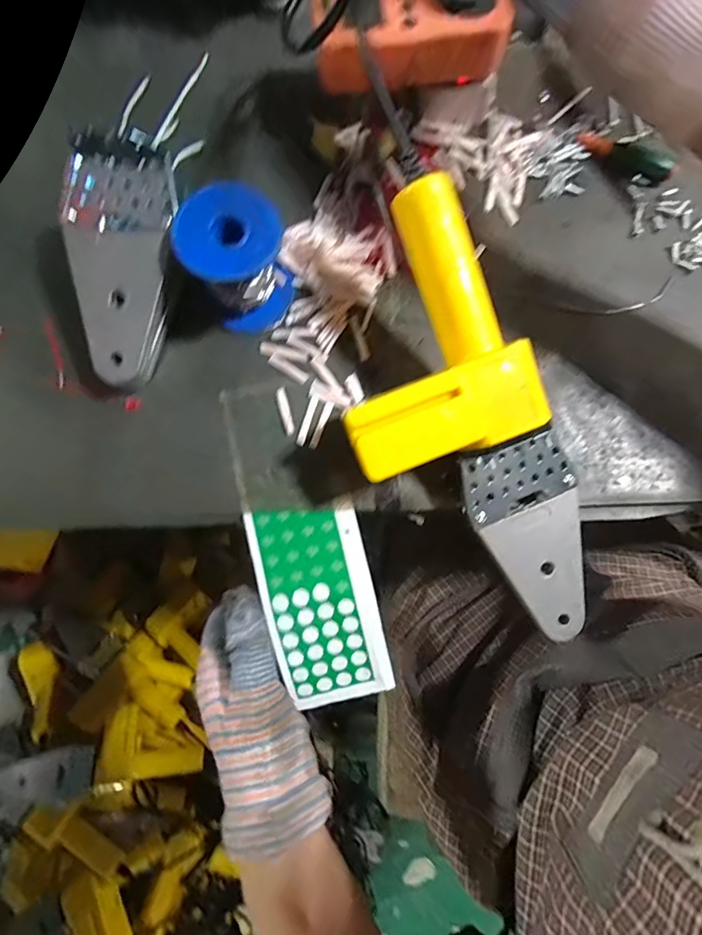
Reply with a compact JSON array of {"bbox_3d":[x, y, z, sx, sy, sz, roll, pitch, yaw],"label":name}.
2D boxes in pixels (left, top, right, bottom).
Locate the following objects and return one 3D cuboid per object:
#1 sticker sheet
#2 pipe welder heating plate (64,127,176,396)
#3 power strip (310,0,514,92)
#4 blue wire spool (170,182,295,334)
[{"bbox_3d":[-0.030,0.047,0.294,0.067,0.021,0.213,-16,87,-4],"label":"sticker sheet"},{"bbox_3d":[-0.146,-0.125,0.278,0.061,0.011,0.140,8,95,-2],"label":"pipe welder heating plate"},{"bbox_3d":[0.038,-0.300,0.306,0.127,0.037,0.072,-14,78,-4],"label":"power strip"},{"bbox_3d":[-0.071,-0.131,0.289,0.061,0.061,0.060,0,78,-1],"label":"blue wire spool"}]

